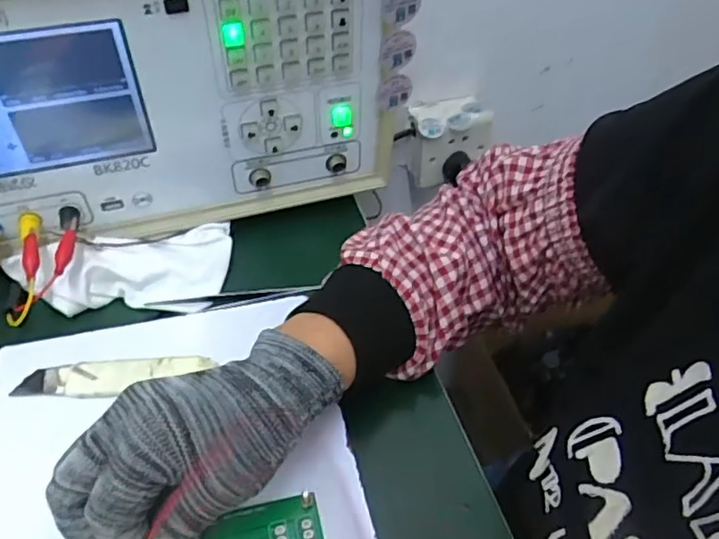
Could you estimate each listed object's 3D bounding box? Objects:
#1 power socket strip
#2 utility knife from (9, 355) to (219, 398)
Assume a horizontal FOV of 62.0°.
[{"bbox_3d":[0.099,-0.151,0.685,0.088,0.078,0.053,-16,51,-14],"label":"power socket strip"},{"bbox_3d":[-0.145,0.063,0.351,0.107,0.007,0.021,-4,49,-5],"label":"utility knife"}]

